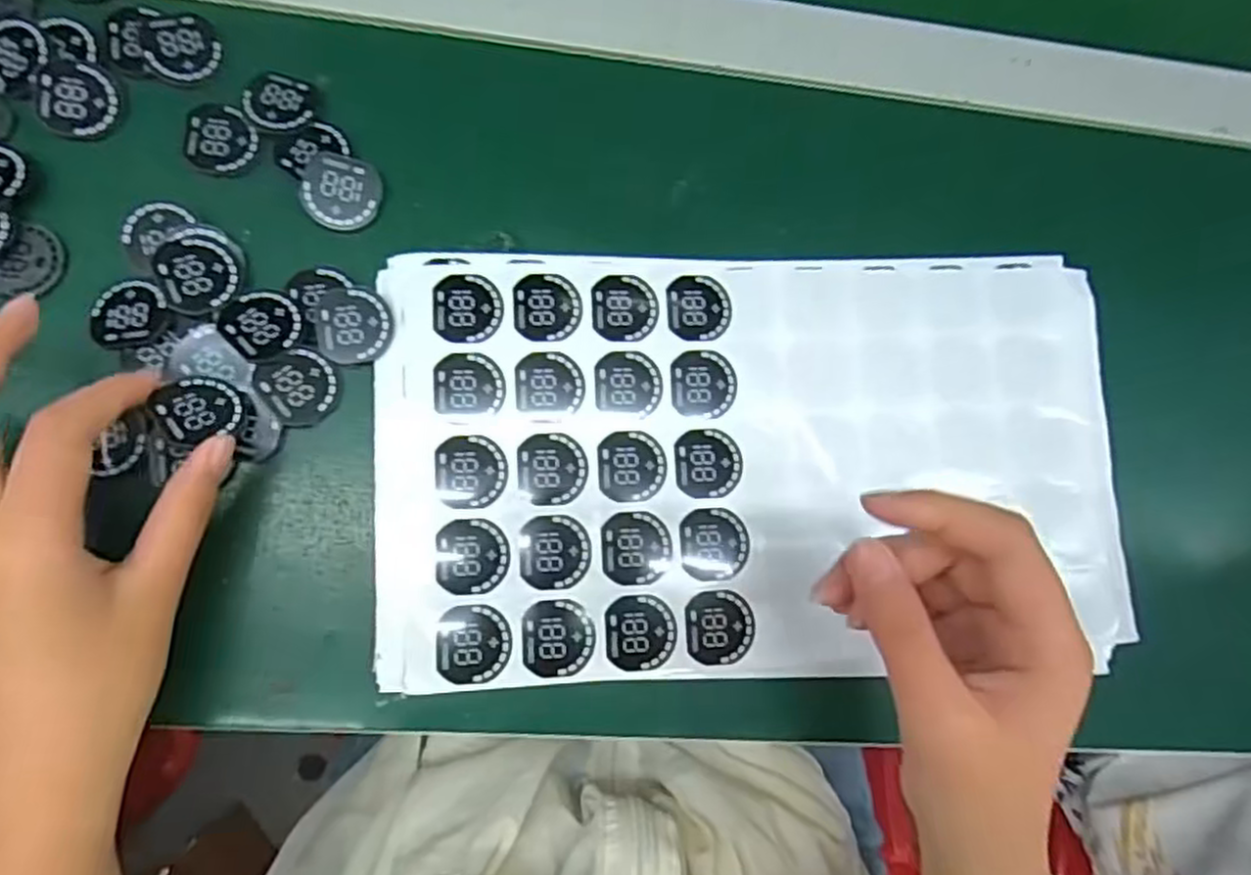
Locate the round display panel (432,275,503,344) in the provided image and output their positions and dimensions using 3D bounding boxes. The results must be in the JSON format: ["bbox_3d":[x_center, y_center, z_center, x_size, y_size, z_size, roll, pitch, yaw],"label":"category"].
[{"bbox_3d":[-0.065,-0.054,0.306,0.028,0.004,0.029,1,83,-7],"label":"round display panel"}]

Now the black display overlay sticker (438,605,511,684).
[{"bbox_3d":[-0.059,0.081,0.288,0.027,0.004,0.029,0,83,-7],"label":"black display overlay sticker"}]

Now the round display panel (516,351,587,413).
[{"bbox_3d":[-0.031,-0.023,0.308,0.028,0.004,0.025,3,83,-7],"label":"round display panel"}]

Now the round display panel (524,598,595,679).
[{"bbox_3d":[-0.026,0.080,0.293,0.027,0.004,0.029,1,83,-7],"label":"round display panel"}]

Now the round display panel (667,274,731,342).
[{"bbox_3d":[0.032,-0.057,0.321,0.028,0.004,0.029,1,83,-7],"label":"round display panel"}]

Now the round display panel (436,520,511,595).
[{"bbox_3d":[-0.061,0.047,0.295,0.028,0.004,0.029,1,83,-7],"label":"round display panel"}]

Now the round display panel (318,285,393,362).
[{"bbox_3d":[-0.110,-0.047,0.301,0.029,0.004,0.032,0,83,-7],"label":"round display panel"}]

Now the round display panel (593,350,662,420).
[{"bbox_3d":[0.001,-0.023,0.313,0.028,0.004,0.028,1,83,-7],"label":"round display panel"}]

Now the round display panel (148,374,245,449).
[{"bbox_3d":[-0.159,-0.010,0.275,0.029,0.008,0.031,14,53,-20],"label":"round display panel"}]

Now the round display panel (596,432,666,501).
[{"bbox_3d":[0.003,0.012,0.309,0.028,0.004,0.030,-1,83,-7],"label":"round display panel"}]

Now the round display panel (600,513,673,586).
[{"bbox_3d":[0.005,0.046,0.303,0.028,0.004,0.029,0,83,-7],"label":"round display panel"}]

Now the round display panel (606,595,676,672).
[{"bbox_3d":[0.006,0.079,0.297,0.028,0.004,0.029,1,83,-7],"label":"round display panel"}]

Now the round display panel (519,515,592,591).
[{"bbox_3d":[-0.028,0.046,0.299,0.028,0.004,0.029,1,83,-7],"label":"round display panel"}]

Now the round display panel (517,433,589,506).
[{"bbox_3d":[-0.030,0.013,0.304,0.028,0.004,0.029,1,83,-7],"label":"round display panel"}]

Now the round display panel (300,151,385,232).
[{"bbox_3d":[-0.119,-0.103,0.310,0.030,0.005,0.031,1,83,-7],"label":"round display panel"}]

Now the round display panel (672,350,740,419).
[{"bbox_3d":[0.034,-0.023,0.317,0.028,0.004,0.028,1,83,-7],"label":"round display panel"}]

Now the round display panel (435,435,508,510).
[{"bbox_3d":[-0.063,0.014,0.299,0.028,0.004,0.029,1,83,-7],"label":"round display panel"}]

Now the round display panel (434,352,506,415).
[{"bbox_3d":[-0.064,-0.022,0.302,0.028,0.004,0.025,0,83,-7],"label":"round display panel"}]

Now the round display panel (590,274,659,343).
[{"bbox_3d":[0.000,-0.056,0.315,0.028,0.004,0.028,1,83,-7],"label":"round display panel"}]

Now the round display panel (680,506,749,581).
[{"bbox_3d":[0.037,0.044,0.307,0.028,0.004,0.029,1,83,-7],"label":"round display panel"}]

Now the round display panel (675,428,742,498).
[{"bbox_3d":[0.036,0.011,0.313,0.028,0.004,0.028,1,83,-7],"label":"round display panel"}]

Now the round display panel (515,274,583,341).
[{"bbox_3d":[-0.033,-0.055,0.310,0.028,0.004,0.029,1,83,-7],"label":"round display panel"}]

